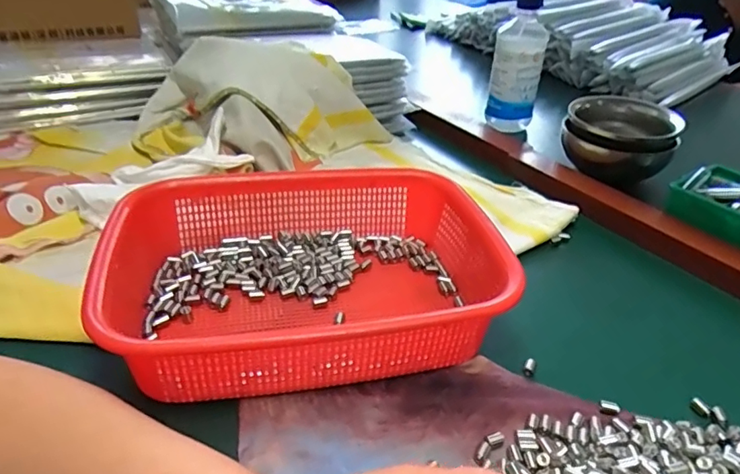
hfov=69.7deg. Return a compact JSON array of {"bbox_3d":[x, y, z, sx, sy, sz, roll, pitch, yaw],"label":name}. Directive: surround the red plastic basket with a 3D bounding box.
[{"bbox_3d":[-0.048,0.025,0.410,0.277,0.072,0.211,-5,35,-12],"label":"red plastic basket"}]

